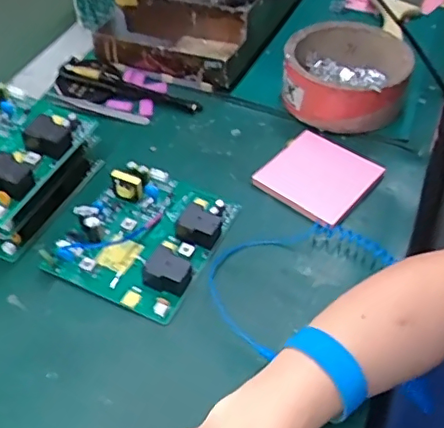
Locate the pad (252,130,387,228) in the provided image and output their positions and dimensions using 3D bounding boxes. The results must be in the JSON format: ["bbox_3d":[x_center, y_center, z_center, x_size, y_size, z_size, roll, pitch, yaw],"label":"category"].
[{"bbox_3d":[0.086,-0.035,0.505,0.086,0.011,0.089,32,56,27],"label":"pad"}]

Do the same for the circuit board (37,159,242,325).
[{"bbox_3d":[-0.062,0.010,0.455,0.112,0.027,0.129,19,51,18],"label":"circuit board"}]

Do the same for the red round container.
[{"bbox_3d":[0.126,-0.141,0.571,0.116,0.059,0.121,-1,47,1],"label":"red round container"}]

